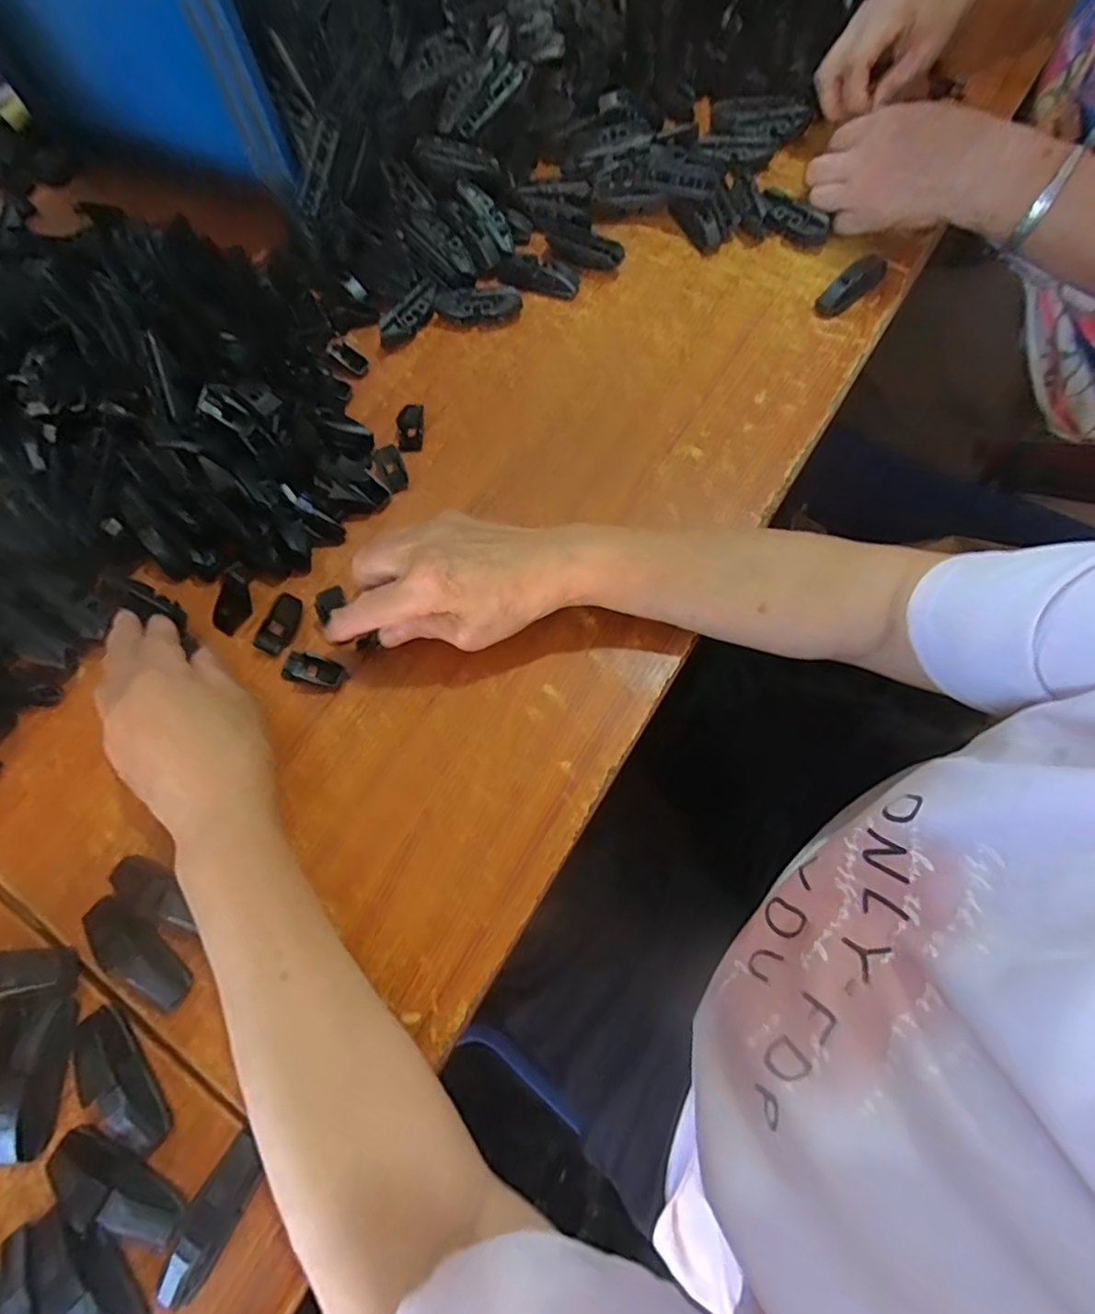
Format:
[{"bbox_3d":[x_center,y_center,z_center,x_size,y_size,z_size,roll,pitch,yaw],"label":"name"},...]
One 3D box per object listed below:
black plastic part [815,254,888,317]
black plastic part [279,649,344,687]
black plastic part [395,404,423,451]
[{"bbox_3d":[0.247,-0.302,0.473,0.079,0.017,0.023,-40,73,-12],"label":"black plastic part"},{"bbox_3d":[-0.153,0.008,0.382,0.040,0.007,0.020,17,71,9],"label":"black plastic part"},{"bbox_3d":[-0.106,-0.178,0.454,0.018,0.010,0.039,-3,69,2],"label":"black plastic part"}]

